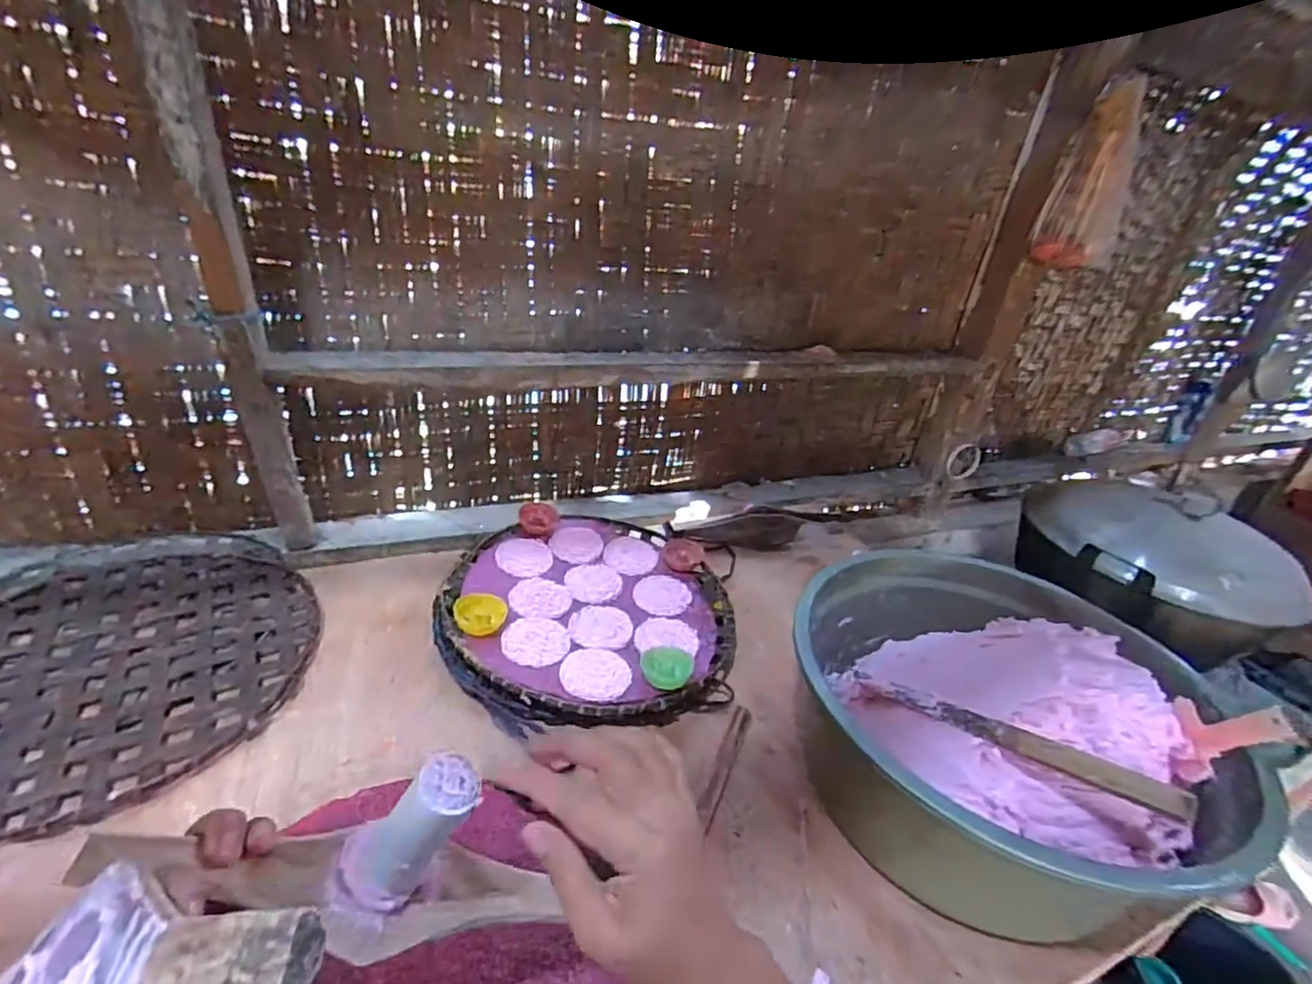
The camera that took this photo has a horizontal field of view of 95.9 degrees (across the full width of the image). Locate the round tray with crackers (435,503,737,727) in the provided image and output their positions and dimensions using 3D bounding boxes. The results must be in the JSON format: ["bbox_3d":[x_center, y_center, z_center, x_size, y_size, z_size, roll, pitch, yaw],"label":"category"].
[{"bbox_3d":[-0.082,0.152,0.804,0.374,0.060,0.375,6,29,-3],"label":"round tray with crackers"}]

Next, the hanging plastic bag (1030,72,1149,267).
[{"bbox_3d":[0.729,-0.513,0.981,0.120,0.259,0.089,21,32,23],"label":"hanging plastic bag"}]

